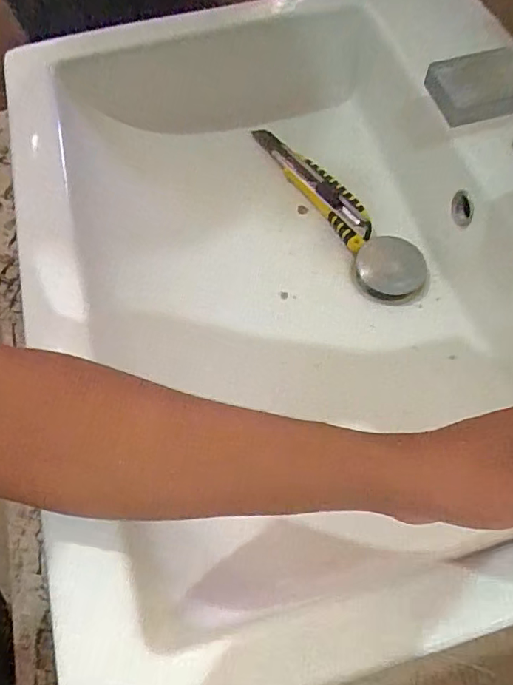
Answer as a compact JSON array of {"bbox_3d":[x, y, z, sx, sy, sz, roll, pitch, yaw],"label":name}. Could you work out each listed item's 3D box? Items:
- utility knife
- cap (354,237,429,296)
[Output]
[{"bbox_3d":[0.056,-0.159,0.524,0.037,0.016,0.169,-31,65,-16],"label":"utility knife"},{"bbox_3d":[0.127,-0.072,0.486,0.057,0.010,0.063,-33,65,-17],"label":"cap"}]

